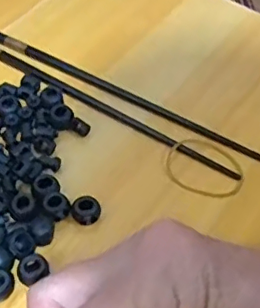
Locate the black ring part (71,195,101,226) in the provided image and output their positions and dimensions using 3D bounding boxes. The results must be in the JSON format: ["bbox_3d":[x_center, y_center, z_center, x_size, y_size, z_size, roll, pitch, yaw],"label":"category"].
[{"bbox_3d":[-0.027,0.036,0.338,0.017,0.016,0.015,0,54,-4],"label":"black ring part"}]

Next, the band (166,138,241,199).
[{"bbox_3d":[0.050,0.008,0.366,0.052,0.004,0.040,17,54,8],"label":"band"}]

